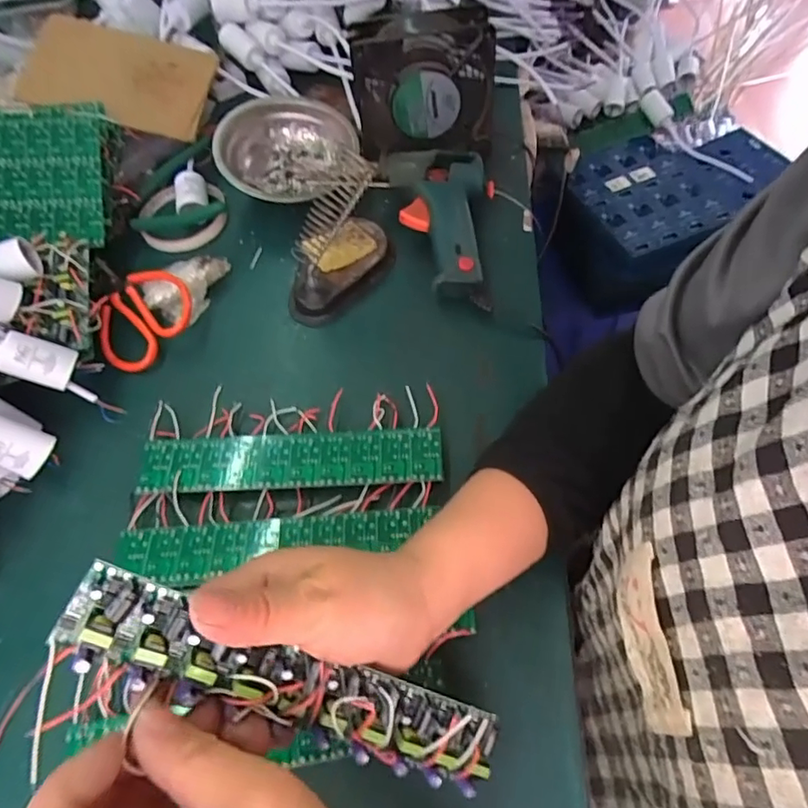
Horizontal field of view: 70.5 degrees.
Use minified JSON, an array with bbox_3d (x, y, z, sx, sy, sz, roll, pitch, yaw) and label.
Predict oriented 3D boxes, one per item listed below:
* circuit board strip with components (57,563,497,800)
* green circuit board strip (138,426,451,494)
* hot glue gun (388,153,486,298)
[{"bbox_3d":[-0.040,0.121,0.240,0.197,0.020,0.036,31,60,-19],"label":"circuit board strip with components"},{"bbox_3d":[-0.076,0.039,0.389,0.200,0.015,0.039,-2,60,1],"label":"green circuit board strip"},{"bbox_3d":[0.024,-0.152,0.475,0.084,0.036,0.141,2,60,3],"label":"hot glue gun"}]

